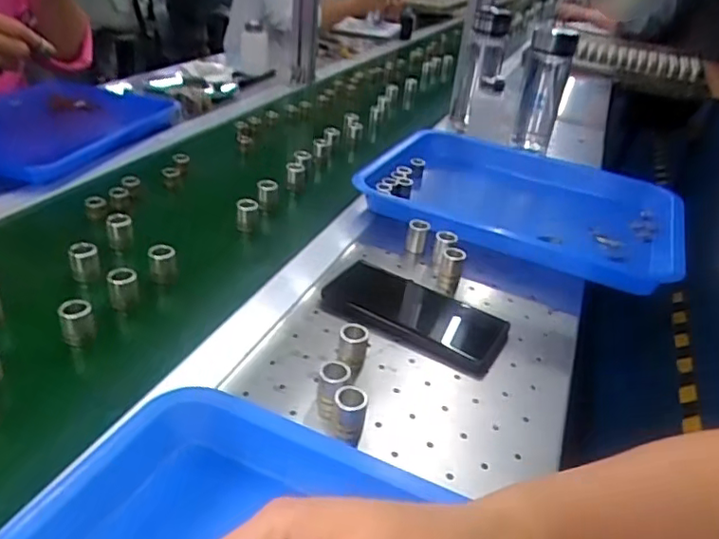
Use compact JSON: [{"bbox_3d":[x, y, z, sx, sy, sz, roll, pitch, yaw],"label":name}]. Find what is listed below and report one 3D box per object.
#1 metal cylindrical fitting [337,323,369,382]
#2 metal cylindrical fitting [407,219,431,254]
[{"bbox_3d":[-0.006,0.063,0.469,0.023,0.035,0.026,8,31,4],"label":"metal cylindrical fitting"},{"bbox_3d":[0.065,-0.037,0.651,0.022,0.037,0.016,9,31,5],"label":"metal cylindrical fitting"}]

